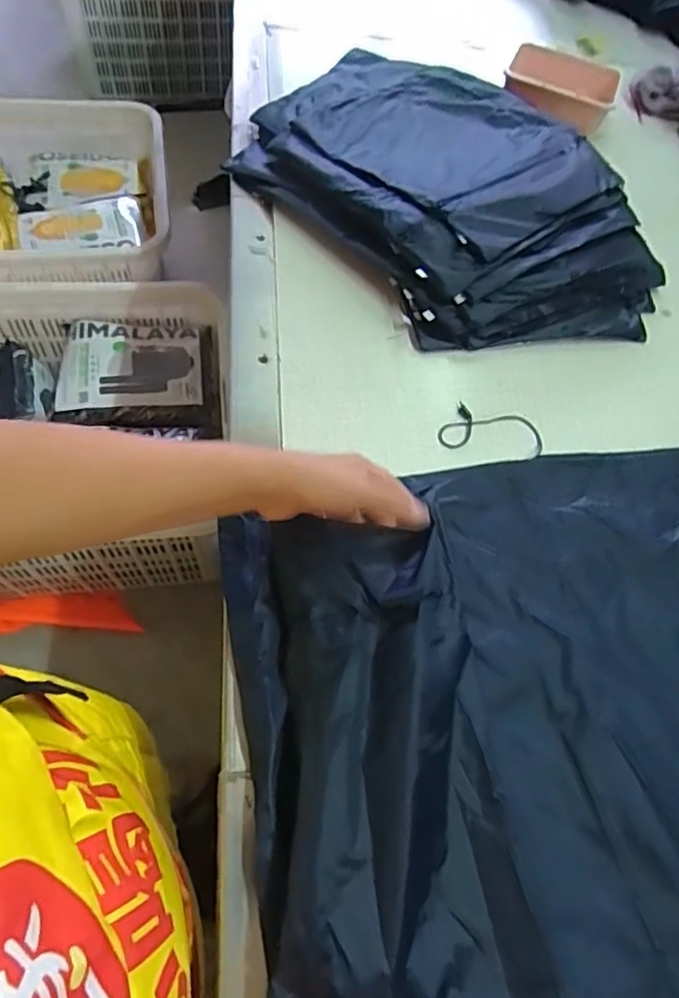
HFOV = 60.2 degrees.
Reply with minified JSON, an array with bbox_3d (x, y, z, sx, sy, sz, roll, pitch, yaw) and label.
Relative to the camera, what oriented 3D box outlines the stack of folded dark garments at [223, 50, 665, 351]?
[{"bbox_3d":[0.129,-0.406,0.745,0.402,0.075,0.588,-30,65,-18],"label":"stack of folded dark garments"}]

